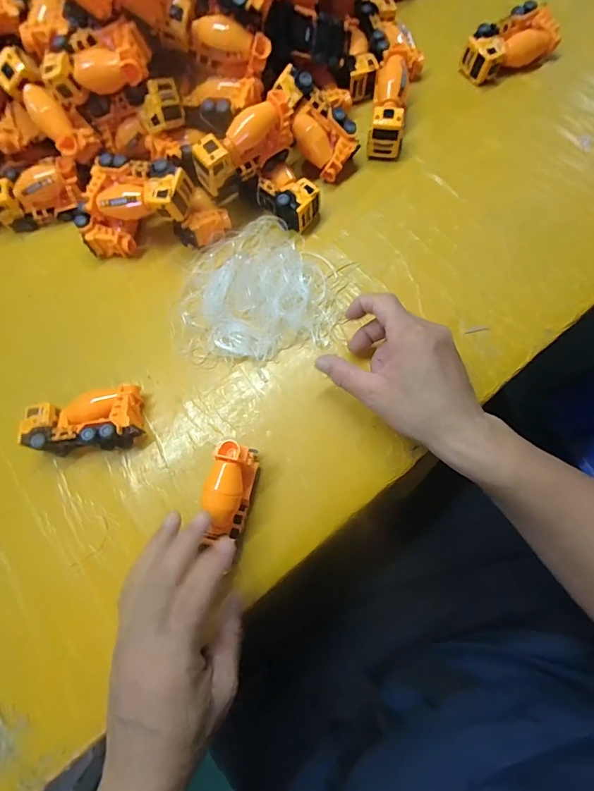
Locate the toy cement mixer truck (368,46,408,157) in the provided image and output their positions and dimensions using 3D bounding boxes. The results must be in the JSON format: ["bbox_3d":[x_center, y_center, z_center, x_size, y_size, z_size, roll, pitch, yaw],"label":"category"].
[{"bbox_3d":[0.100,-0.321,0.441,0.034,0.041,0.103,5,92,2],"label":"toy cement mixer truck"}]

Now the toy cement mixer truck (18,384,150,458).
[{"bbox_3d":[-0.198,0.024,0.378,0.099,0.042,0.054,-11,74,0],"label":"toy cement mixer truck"}]

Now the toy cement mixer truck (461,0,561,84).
[{"bbox_3d":[0.247,-0.407,0.471,0.100,0.035,0.056,-30,75,-5],"label":"toy cement mixer truck"}]

